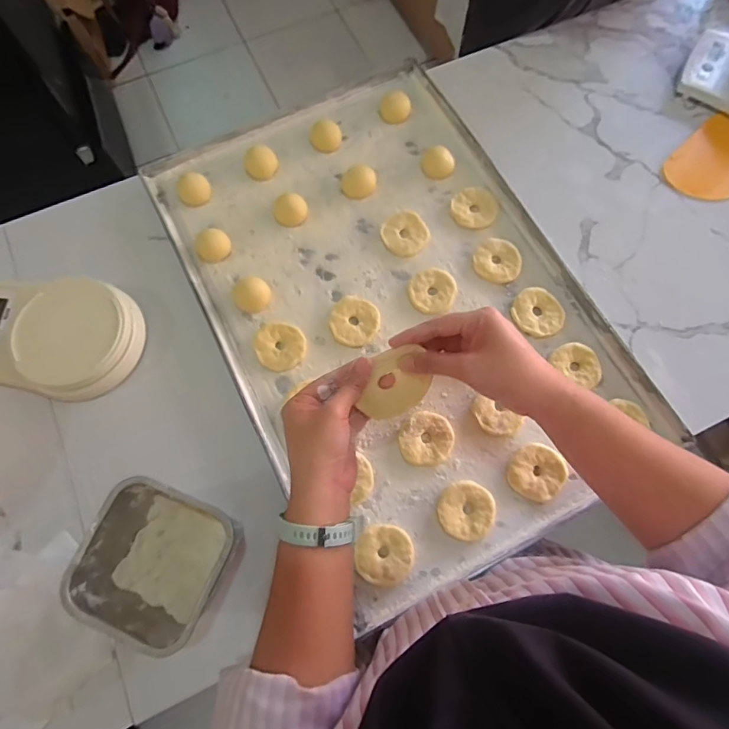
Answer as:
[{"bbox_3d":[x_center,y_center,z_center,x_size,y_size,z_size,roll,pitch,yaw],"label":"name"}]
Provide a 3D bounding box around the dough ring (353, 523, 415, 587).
[{"bbox_3d":[0.022,0.193,0.459,0.054,0.011,0.056,1,72,0],"label":"dough ring"}]

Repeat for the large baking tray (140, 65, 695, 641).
[{"bbox_3d":[0.034,-0.085,0.545,0.411,0.020,0.608,-26,74,-8],"label":"large baking tray"}]

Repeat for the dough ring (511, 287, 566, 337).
[{"bbox_3d":[0.207,-0.063,0.538,0.054,0.011,0.060,-21,74,-7],"label":"dough ring"}]

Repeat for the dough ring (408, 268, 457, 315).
[{"bbox_3d":[0.083,-0.089,0.549,0.058,0.012,0.055,0,72,0],"label":"dough ring"}]

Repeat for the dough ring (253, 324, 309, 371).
[{"bbox_3d":[-0.098,-0.021,0.529,0.059,0.010,0.056,0,72,0],"label":"dough ring"}]

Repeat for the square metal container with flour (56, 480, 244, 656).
[{"bbox_3d":[-0.182,0.180,0.420,0.117,0.090,0.112,23,74,7],"label":"square metal container with flour"}]

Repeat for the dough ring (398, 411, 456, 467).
[{"bbox_3d":[0.068,0.082,0.497,0.059,0.010,0.057,0,72,0],"label":"dough ring"}]

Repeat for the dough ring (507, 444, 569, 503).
[{"bbox_3d":[0.186,0.115,0.487,0.056,0.009,0.059,0,72,0],"label":"dough ring"}]

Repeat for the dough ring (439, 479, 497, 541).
[{"bbox_3d":[0.107,0.152,0.473,0.056,0.010,0.058,0,72,0],"label":"dough ring"}]

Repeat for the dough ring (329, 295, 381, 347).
[{"bbox_3d":[-0.011,-0.051,0.537,0.058,0.012,0.060,0,72,0],"label":"dough ring"}]

